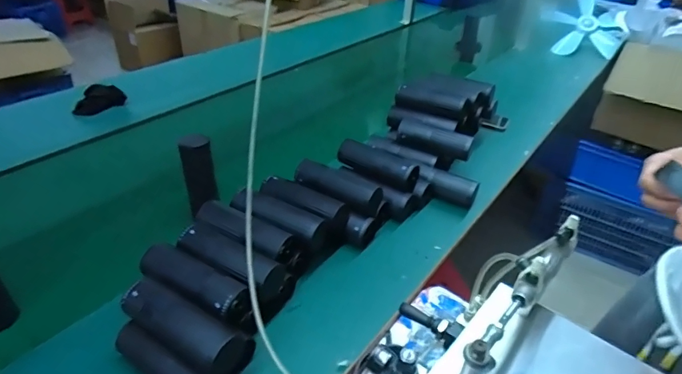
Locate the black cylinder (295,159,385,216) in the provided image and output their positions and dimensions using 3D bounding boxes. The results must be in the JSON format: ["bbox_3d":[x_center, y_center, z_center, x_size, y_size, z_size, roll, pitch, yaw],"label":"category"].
[{"bbox_3d":[-0.009,0.001,0.779,0.156,0.050,0.055,26,42,29],"label":"black cylinder"}]

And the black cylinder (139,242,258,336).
[{"bbox_3d":[-0.191,0.129,0.566,0.173,0.049,0.057,19,38,22],"label":"black cylinder"}]

